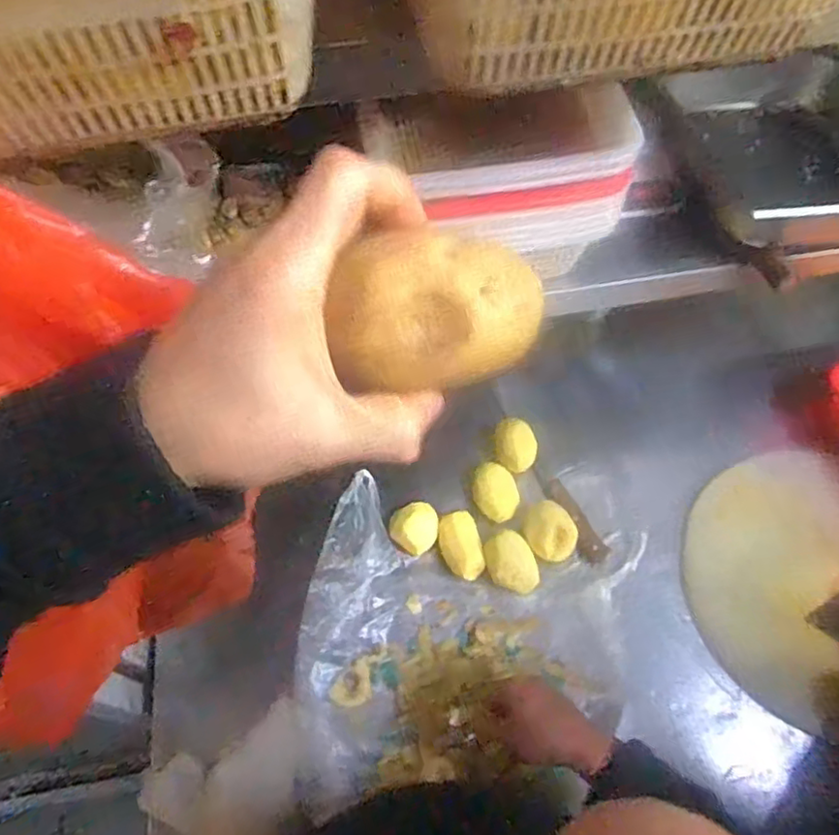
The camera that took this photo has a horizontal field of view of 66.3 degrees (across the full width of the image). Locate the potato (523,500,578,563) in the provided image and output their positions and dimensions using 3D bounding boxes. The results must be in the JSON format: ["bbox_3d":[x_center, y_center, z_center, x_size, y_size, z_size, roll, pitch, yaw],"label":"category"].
[{"bbox_3d":[0.165,0.143,0.806,0.069,0.041,0.061,34,65,20],"label":"potato"}]

